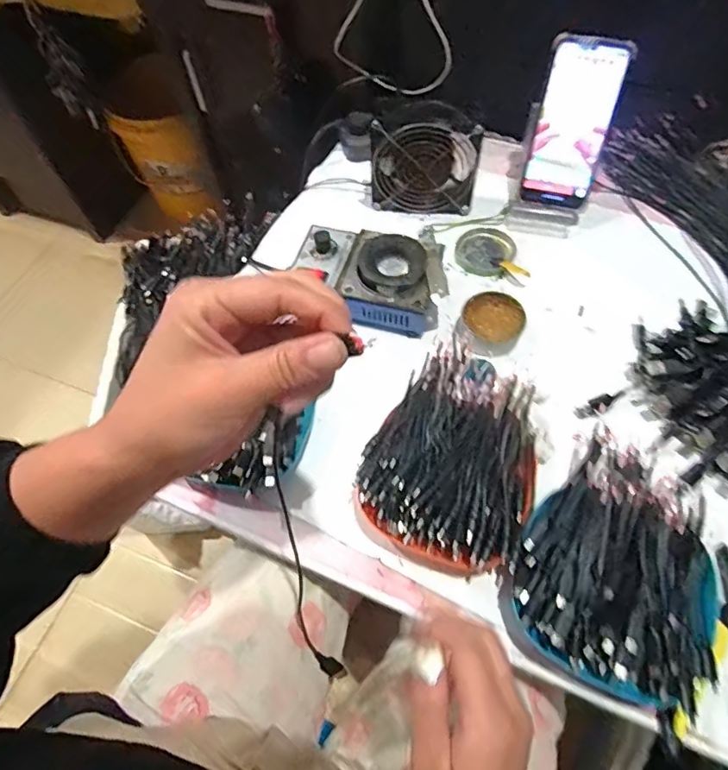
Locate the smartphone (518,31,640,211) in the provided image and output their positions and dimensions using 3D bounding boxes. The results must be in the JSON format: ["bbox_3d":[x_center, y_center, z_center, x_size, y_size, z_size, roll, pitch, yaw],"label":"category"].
[{"bbox_3d":[0.227,-0.281,0.568,0.074,0.164,0.011,16,25,12],"label":"smartphone"}]

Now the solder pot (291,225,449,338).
[{"bbox_3d":[0.007,-0.111,0.545,0.149,0.057,0.101,6,62,7],"label":"solder pot"}]

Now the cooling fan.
[{"bbox_3d":[0.067,-0.254,0.591,0.118,0.110,0.050,3,62,5],"label":"cooling fan"}]

